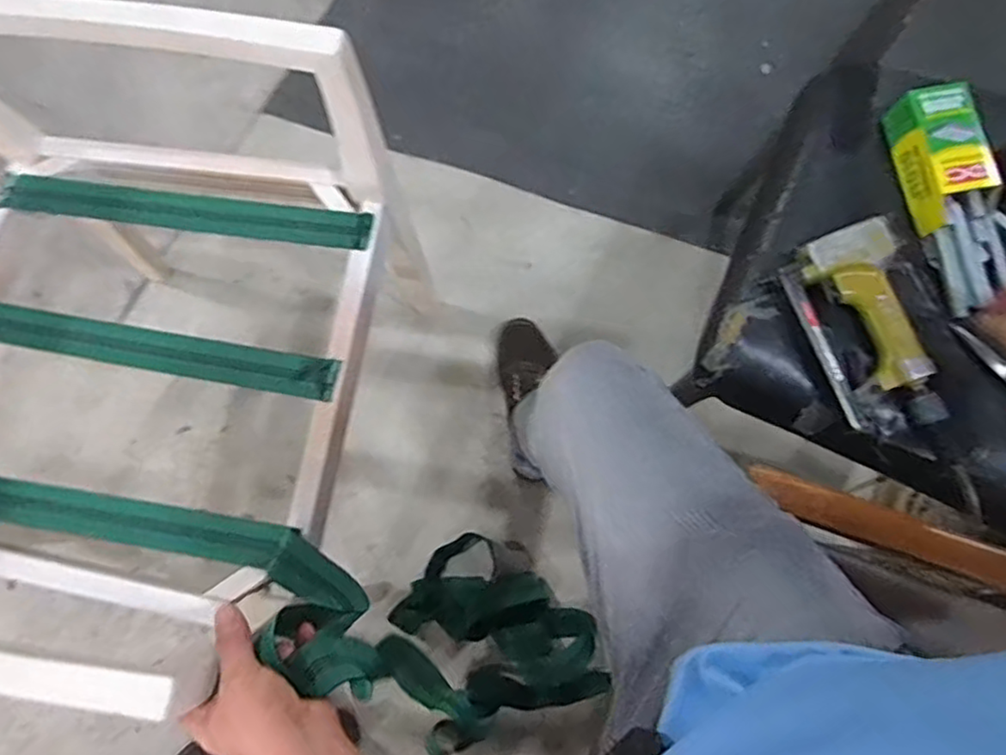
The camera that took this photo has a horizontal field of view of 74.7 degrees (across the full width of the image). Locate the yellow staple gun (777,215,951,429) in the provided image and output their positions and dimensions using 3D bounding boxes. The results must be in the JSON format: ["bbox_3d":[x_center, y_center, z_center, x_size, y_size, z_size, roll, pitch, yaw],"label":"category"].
[{"bbox_3d":[0.365,-0.049,0.652,0.112,0.037,0.200,-20,78,-4],"label":"yellow staple gun"}]

